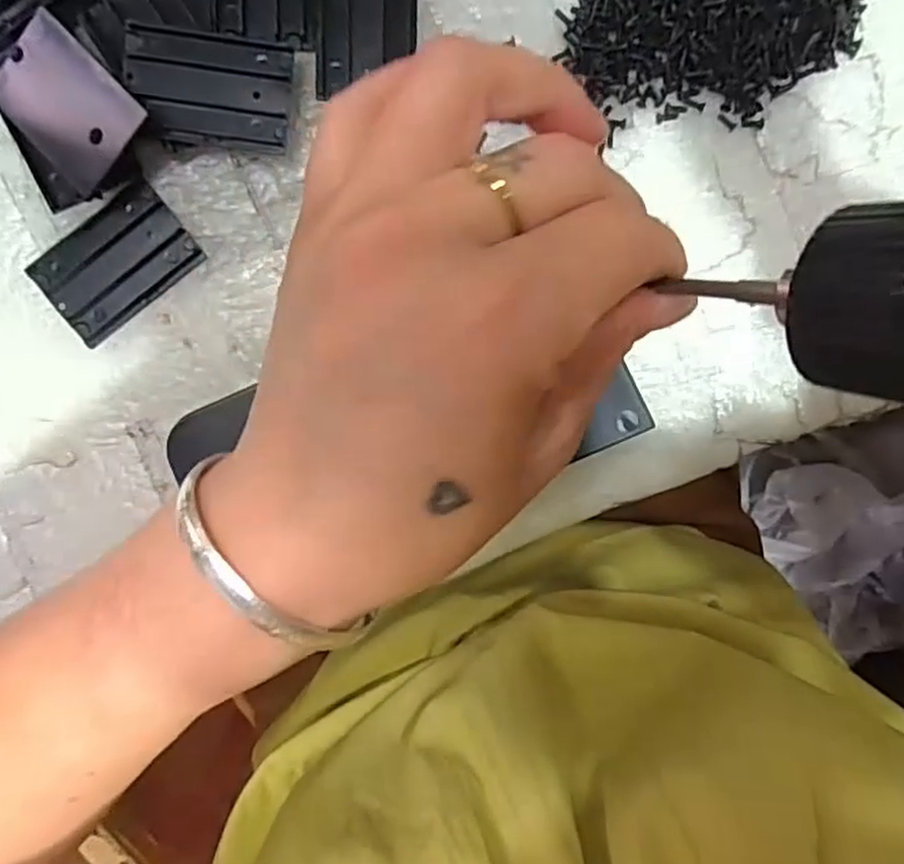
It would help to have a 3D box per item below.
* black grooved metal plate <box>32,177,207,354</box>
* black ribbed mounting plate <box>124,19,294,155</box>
[{"bbox_3d":[-0.122,-0.061,0.249,0.055,0.004,0.034,-38,99,3],"label":"black grooved metal plate"},{"bbox_3d":[-0.082,-0.116,0.235,0.053,0.012,0.036,6,98,-4],"label":"black ribbed mounting plate"}]

